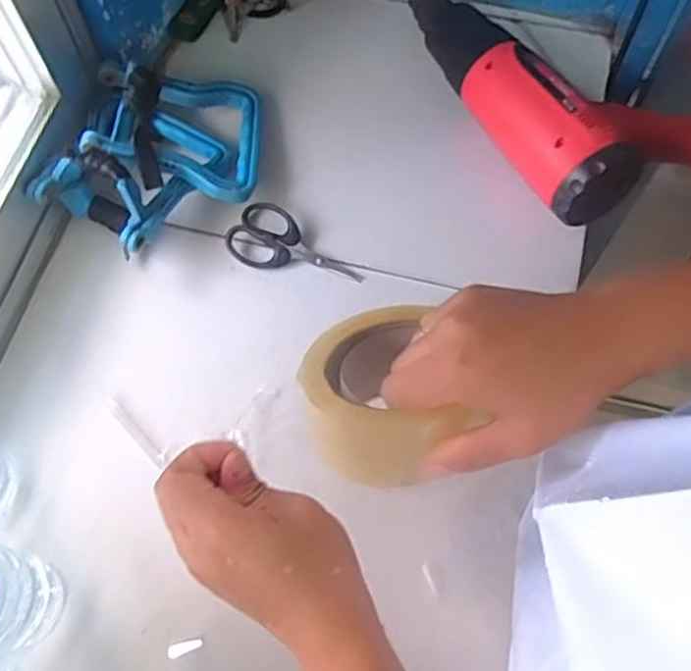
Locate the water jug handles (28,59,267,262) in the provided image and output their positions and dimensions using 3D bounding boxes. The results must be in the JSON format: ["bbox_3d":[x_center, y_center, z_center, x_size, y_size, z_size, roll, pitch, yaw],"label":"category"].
[{"bbox_3d":[-0.144,-0.154,0.558,0.147,0.083,0.189,19,69,9],"label":"water jug handles"}]

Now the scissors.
[{"bbox_3d":[-0.041,-0.067,0.554,0.109,0.017,0.052,28,70,12],"label":"scissors"}]

